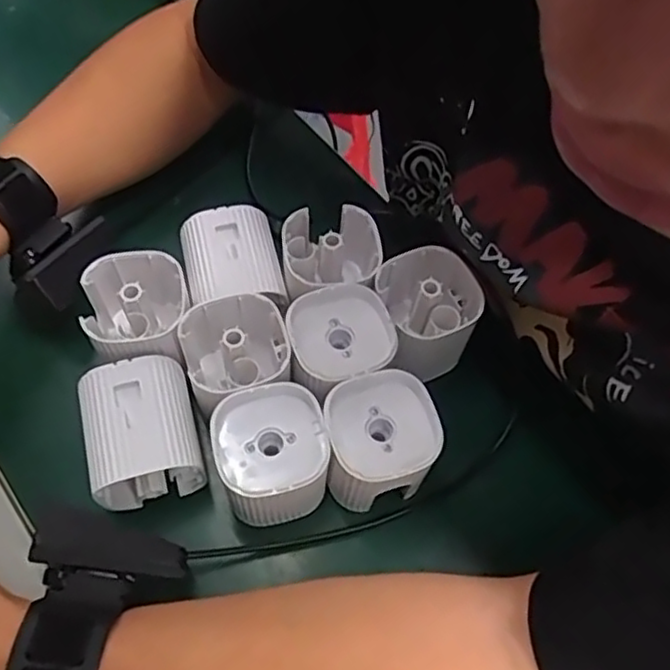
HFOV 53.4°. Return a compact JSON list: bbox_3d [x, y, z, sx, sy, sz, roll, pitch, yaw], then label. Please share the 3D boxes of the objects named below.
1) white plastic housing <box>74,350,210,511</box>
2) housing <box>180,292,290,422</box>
[{"bbox_3d":[-0.099,0.054,0.347,0.054,0.045,0.073,-15,62,-10],"label":"white plastic housing"},{"bbox_3d":[-0.055,0.012,0.370,0.056,0.061,0.069,-15,62,-10],"label":"housing"}]

